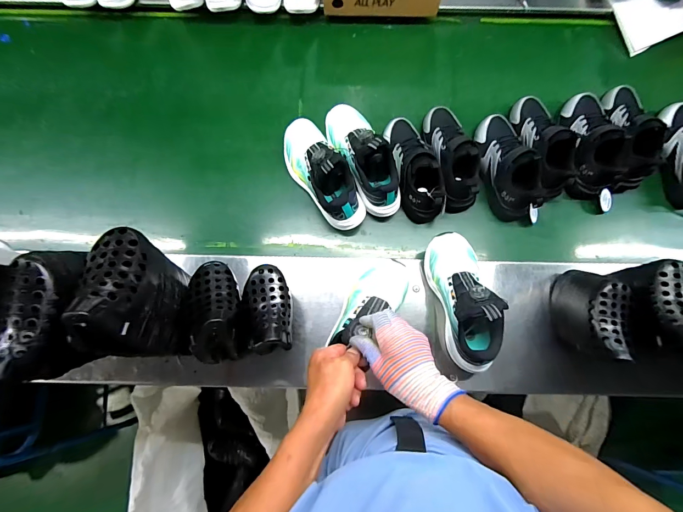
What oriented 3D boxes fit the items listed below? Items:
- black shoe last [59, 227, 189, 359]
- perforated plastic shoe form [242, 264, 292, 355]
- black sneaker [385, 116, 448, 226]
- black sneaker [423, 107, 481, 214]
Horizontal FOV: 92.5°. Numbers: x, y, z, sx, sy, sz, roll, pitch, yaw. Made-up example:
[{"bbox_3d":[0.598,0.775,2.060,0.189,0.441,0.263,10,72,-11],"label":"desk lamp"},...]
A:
[{"bbox_3d":[-0.254,0.047,0.407,0.076,0.169,0.151,-1,80,-1],"label":"black shoe last"},{"bbox_3d":[-0.109,0.078,0.481,0.066,0.057,0.124,-6,80,-2],"label":"perforated plastic shoe form"},{"bbox_3d":[0.142,-0.178,0.633,0.082,0.092,0.210,-15,81,-3],"label":"black sneaker"},{"bbox_3d":[0.217,-0.204,0.636,0.079,0.098,0.211,-7,80,-2],"label":"black sneaker"}]

